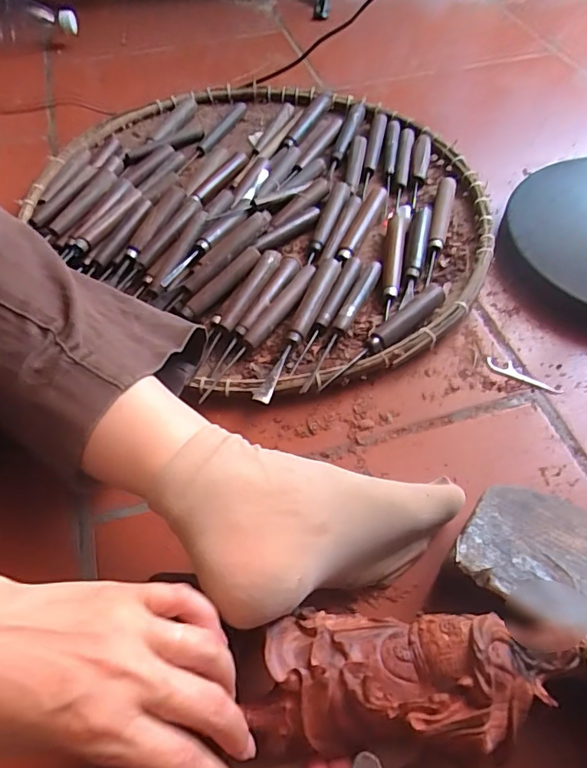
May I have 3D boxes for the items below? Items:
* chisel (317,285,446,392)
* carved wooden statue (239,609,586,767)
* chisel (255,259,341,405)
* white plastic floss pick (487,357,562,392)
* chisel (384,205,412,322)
[{"bbox_3d":[0.088,-0.045,0.498,0.170,0.023,0.015,-39,63,-22],"label":"chisel"},{"bbox_3d":[0.061,0.154,0.273,0.165,0.039,0.066,-8,55,7],"label":"carved wooden statue"},{"bbox_3d":[0.007,-0.057,0.508,0.018,0.016,0.182,19,58,14],"label":"chisel"},{"bbox_3d":[0.217,-0.009,0.497,0.070,0.004,0.014,27,60,19],"label":"white plastic floss pick"},{"bbox_3d":[0.111,-0.148,0.579,0.023,0.019,0.168,10,56,8],"label":"chisel"}]

